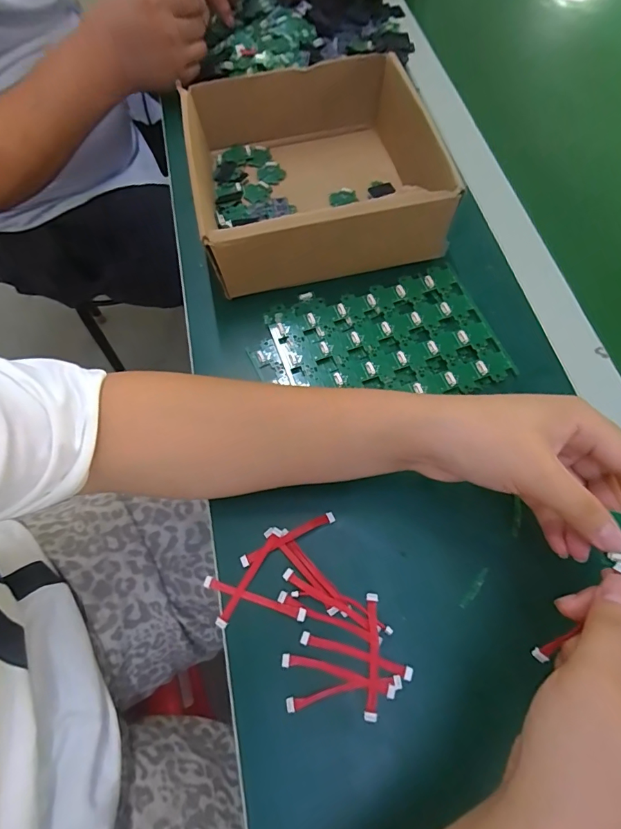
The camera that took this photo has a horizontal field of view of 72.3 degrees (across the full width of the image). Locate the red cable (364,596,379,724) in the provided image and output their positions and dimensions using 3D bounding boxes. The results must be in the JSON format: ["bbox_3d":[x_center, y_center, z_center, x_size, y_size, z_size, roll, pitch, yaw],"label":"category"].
[{"bbox_3d":[0.039,0.151,0.268,0.008,0.004,0.071,3,68,4],"label":"red cable"}]

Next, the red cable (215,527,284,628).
[{"bbox_3d":[-0.042,0.109,0.289,0.010,0.004,0.071,29,72,14],"label":"red cable"}]

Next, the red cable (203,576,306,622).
[{"bbox_3d":[-0.038,0.122,0.283,0.071,0.004,0.007,15,69,9],"label":"red cable"}]

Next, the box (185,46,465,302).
[{"bbox_3d":[-0.002,-0.228,0.398,0.198,0.072,0.205,-13,68,-3],"label":"box"}]

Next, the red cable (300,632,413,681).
[{"bbox_3d":[0.029,0.152,0.269,0.071,0.004,0.009,15,69,9],"label":"red cable"}]

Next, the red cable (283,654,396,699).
[{"bbox_3d":[0.017,0.162,0.265,0.071,0.004,0.010,12,69,8],"label":"red cable"}]

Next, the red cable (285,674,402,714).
[{"bbox_3d":[0.020,0.170,0.261,0.071,0.004,0.010,-11,68,-2],"label":"red cable"}]

